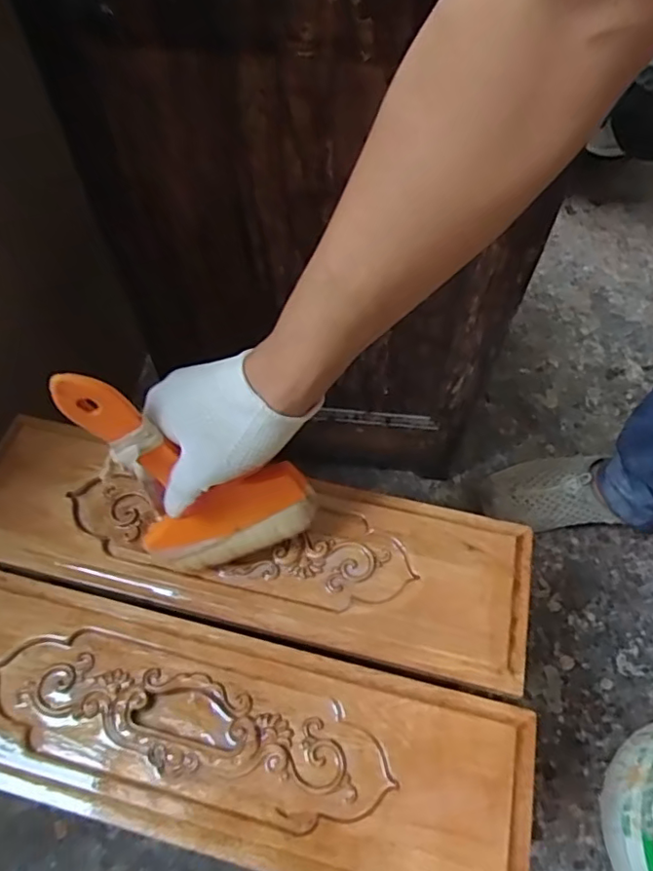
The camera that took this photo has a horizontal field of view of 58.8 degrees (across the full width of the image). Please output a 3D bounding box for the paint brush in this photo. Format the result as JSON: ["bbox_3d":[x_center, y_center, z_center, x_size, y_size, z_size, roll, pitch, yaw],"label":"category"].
[{"bbox_3d":[-0.098,0.027,0.376,0.119,0.198,0.020,-28,43,11],"label":"paint brush"}]

